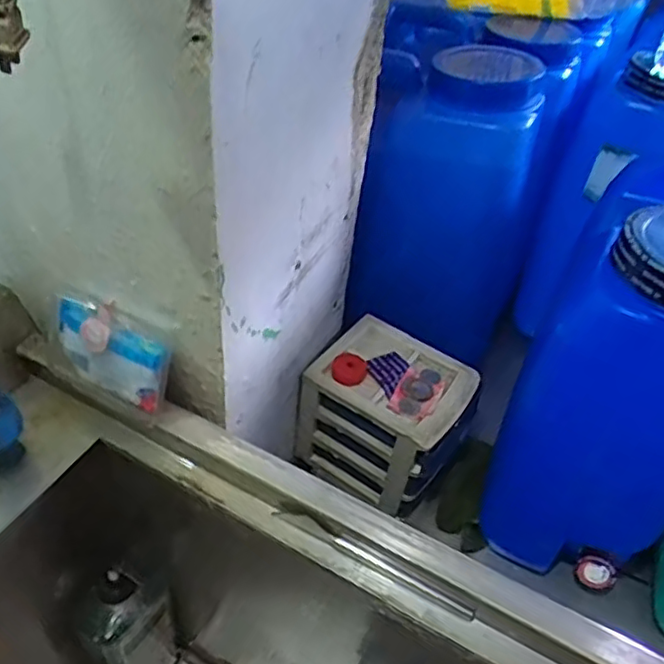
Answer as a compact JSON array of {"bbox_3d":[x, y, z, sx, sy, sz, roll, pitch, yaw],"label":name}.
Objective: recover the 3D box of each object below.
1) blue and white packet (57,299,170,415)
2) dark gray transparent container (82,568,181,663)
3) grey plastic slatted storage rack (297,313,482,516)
[{"bbox_3d":[-0.184,0.016,0.535,0.111,0.066,0.021,36,28,6],"label":"blue and white packet"},{"bbox_3d":[-0.218,0.326,0.688,0.055,0.246,0.090,27,46,20],"label":"dark gray transparent container"},{"bbox_3d":[0.064,0.104,0.775,0.183,0.151,0.138,28,47,21],"label":"grey plastic slatted storage rack"}]

